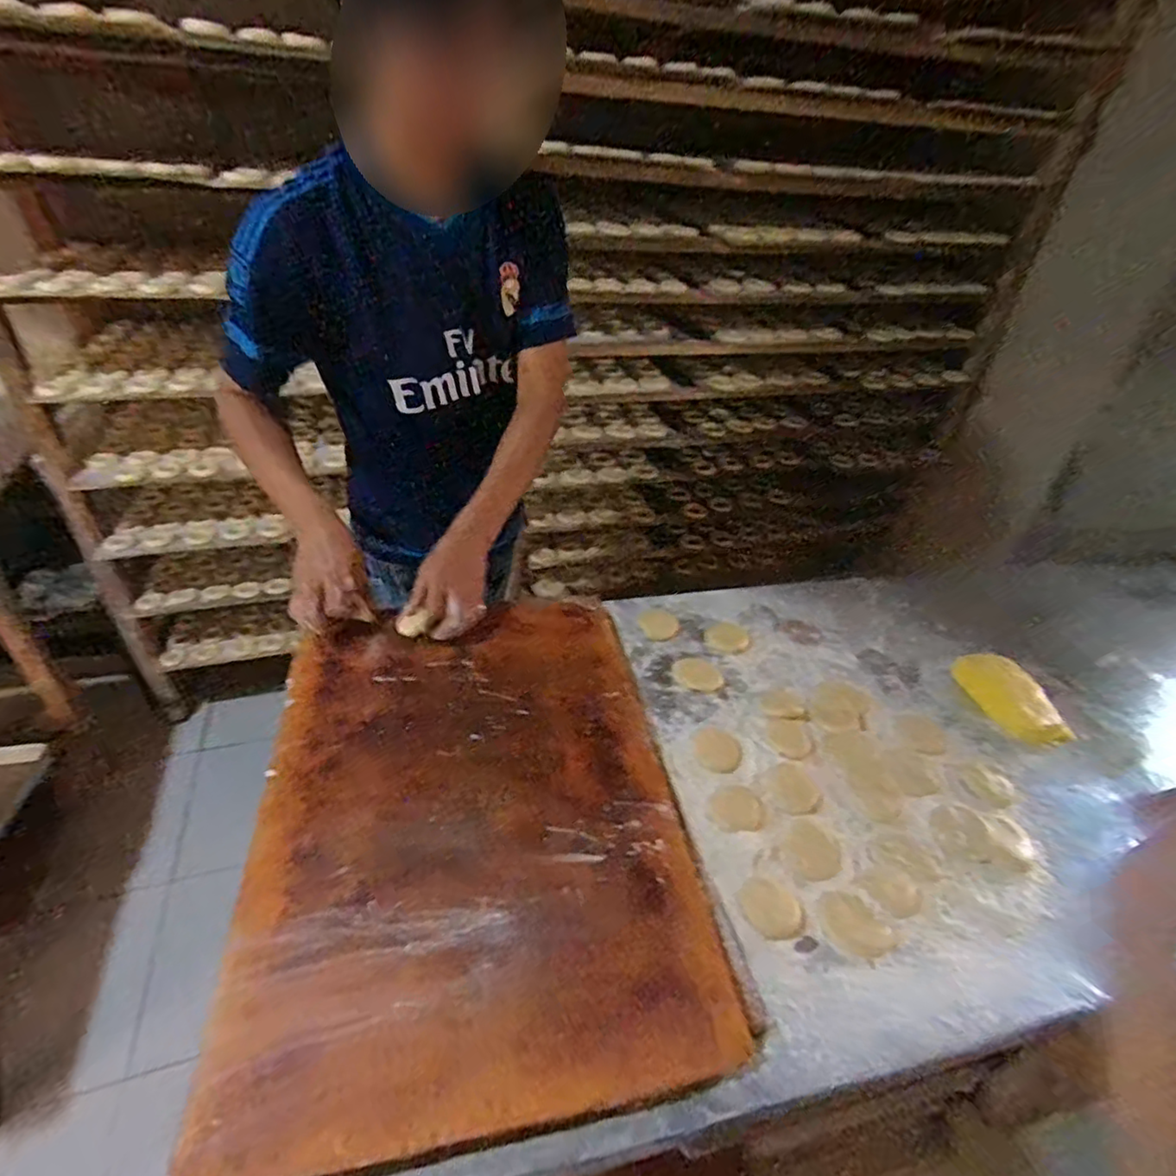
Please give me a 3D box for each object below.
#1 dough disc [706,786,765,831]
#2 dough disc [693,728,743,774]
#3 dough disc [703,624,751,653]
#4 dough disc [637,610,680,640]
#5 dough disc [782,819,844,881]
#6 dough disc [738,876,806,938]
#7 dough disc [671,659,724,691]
[{"bbox_3d":[0.162,0.243,0.677,0.062,0.004,0.053,-2,38,-8],"label":"dough disc"},{"bbox_3d":[0.158,0.196,0.748,0.056,0.007,0.069,13,38,11],"label":"dough disc"},{"bbox_3d":[0.210,0.075,0.919,0.069,0.005,0.069,3,37,-2],"label":"dough disc"},{"bbox_3d":[0.109,0.053,0.930,0.061,0.004,0.063,3,37,-2],"label":"dough disc"},{"bbox_3d":[0.236,0.274,0.643,0.059,0.007,0.060,3,37,-2],"label":"dough disc"},{"bbox_3d":[0.180,0.312,0.601,0.053,0.006,0.060,-18,43,-26],"label":"dough disc"},{"bbox_3d":[0.153,0.120,0.855,0.070,0.004,0.052,17,39,16],"label":"dough disc"}]

